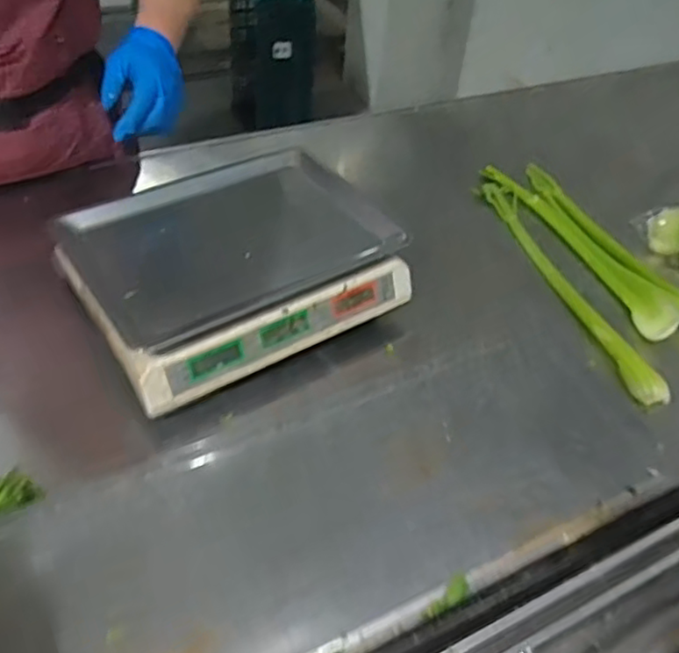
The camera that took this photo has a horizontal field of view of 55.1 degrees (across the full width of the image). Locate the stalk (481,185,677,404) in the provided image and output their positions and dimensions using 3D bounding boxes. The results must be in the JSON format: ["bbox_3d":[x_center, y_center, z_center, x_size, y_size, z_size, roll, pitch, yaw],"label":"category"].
[{"bbox_3d":[0.301,-0.065,0.880,0.035,0.027,0.439,-9,46,-15],"label":"stalk"}]

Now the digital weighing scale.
[{"bbox_3d":[-0.120,-0.074,0.760,0.345,0.085,0.272,-23,51,-27],"label":"digital weighing scale"}]

